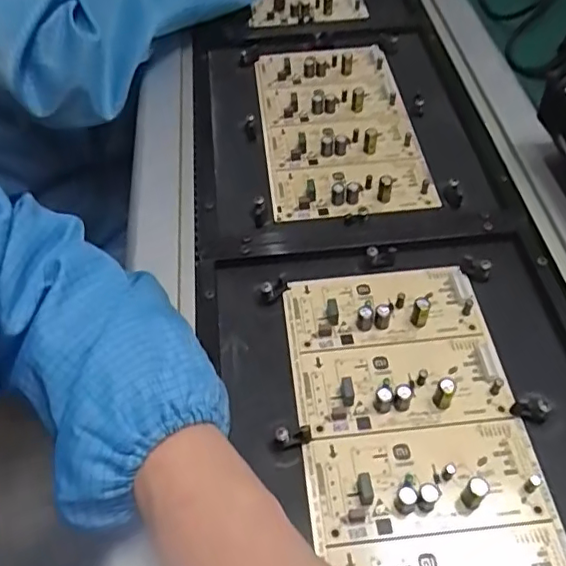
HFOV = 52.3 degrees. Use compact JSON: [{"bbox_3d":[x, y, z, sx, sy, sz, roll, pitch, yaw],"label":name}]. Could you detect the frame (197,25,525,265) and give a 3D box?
[{"bbox_3d":[0.040,-0.147,0.521,0.234,0.023,0.320,-7,52,-1],"label":"frame"}]

